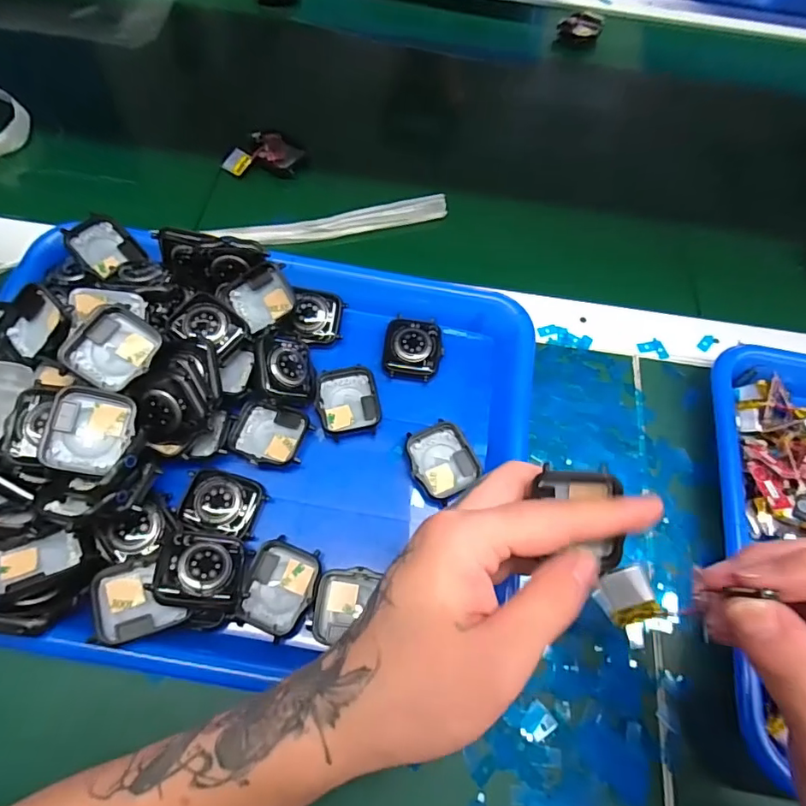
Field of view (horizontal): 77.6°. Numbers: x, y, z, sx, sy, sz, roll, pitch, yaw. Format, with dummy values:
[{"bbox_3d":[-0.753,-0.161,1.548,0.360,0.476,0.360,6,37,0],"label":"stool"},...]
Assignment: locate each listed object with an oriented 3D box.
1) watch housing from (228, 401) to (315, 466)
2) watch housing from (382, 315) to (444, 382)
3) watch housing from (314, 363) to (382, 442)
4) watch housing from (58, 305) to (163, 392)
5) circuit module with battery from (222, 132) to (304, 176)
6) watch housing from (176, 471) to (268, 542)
[{"bbox_3d":[-0.080,0.021,0.306,0.044,0.015,0.036,13,66,3],"label":"watch housing"},{"bbox_3d":[0.007,-0.038,0.335,0.038,0.012,0.044,5,66,-1],"label":"watch housing"},{"bbox_3d":[-0.035,-0.001,0.318,0.037,0.011,0.045,-12,67,-8],"label":"watch housing"},{"bbox_3d":[-0.157,-0.029,0.271,0.039,0.010,0.042,31,66,-17],"label":"watch housing"},{"bbox_3d":[-0.113,-0.197,0.408,0.048,0.014,0.050,36,69,12],"label":"circuit module with battery"},{"bbox_3d":[-0.104,0.058,0.287,0.044,0.016,0.035,14,66,4],"label":"watch housing"}]

